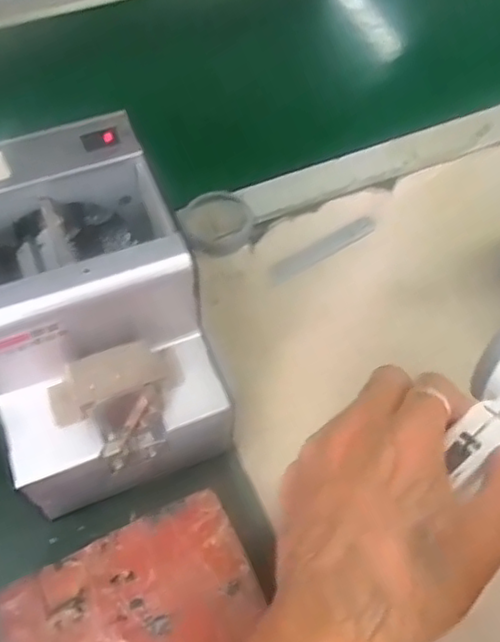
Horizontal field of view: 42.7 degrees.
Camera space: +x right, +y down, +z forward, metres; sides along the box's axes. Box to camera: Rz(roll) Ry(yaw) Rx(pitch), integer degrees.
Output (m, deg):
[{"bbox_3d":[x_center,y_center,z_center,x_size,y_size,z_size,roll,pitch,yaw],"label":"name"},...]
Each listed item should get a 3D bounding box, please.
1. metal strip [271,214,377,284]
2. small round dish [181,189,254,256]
[{"bbox_3d":[0.060,-0.059,0.519,0.097,0.004,0.016,-29,74,-14],"label":"metal strip"},{"bbox_3d":[-0.024,-0.080,0.514,0.057,0.016,0.059,1,59,-1],"label":"small round dish"}]

